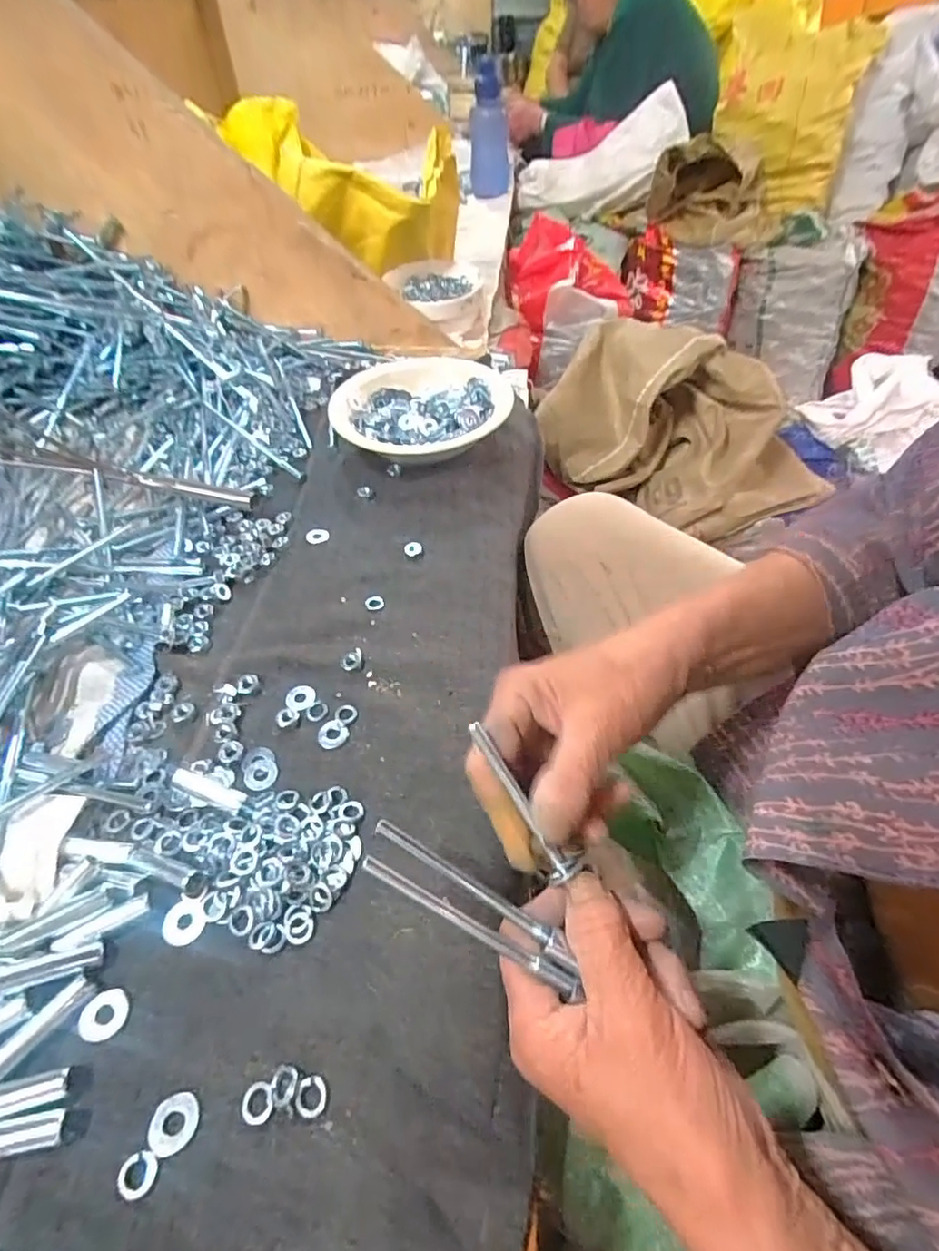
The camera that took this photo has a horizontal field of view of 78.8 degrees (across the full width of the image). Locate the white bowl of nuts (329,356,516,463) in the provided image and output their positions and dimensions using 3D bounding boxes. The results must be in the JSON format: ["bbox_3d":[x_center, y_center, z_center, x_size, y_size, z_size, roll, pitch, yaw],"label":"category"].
[{"bbox_3d":[-0.045,-0.202,0.558,0.173,0.050,0.164,-11,47,-9],"label":"white bowl of nuts"}]

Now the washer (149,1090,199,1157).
[{"bbox_3d":[-0.118,0.198,0.228,0.018,0.004,0.019,-3,47,-1],"label":"washer"}]

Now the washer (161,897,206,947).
[{"bbox_3d":[-0.138,0.143,0.276,0.019,0.004,0.020,-1,47,1],"label":"washer"}]

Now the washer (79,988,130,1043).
[{"bbox_3d":[-0.162,0.172,0.252,0.019,0.004,0.019,-17,49,-15],"label":"washer"}]

